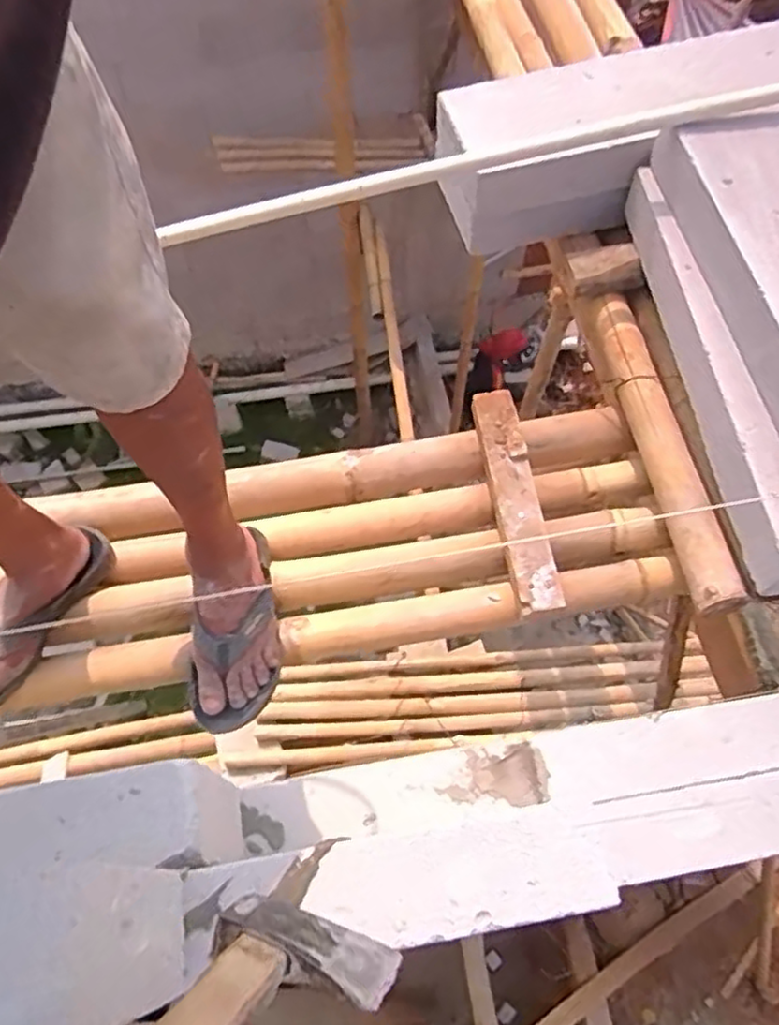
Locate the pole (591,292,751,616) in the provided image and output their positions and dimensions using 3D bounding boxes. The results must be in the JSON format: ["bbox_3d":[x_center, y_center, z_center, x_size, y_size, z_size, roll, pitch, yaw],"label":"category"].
[{"bbox_3d":[0.354,-0.094,0.911,0.062,0.067,0.468,-7,62,-5],"label":"pole"}]

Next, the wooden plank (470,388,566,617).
[{"bbox_3d":[0.163,-0.021,0.907,0.065,0.044,0.313,-8,62,-5],"label":"wooden plank"}]

